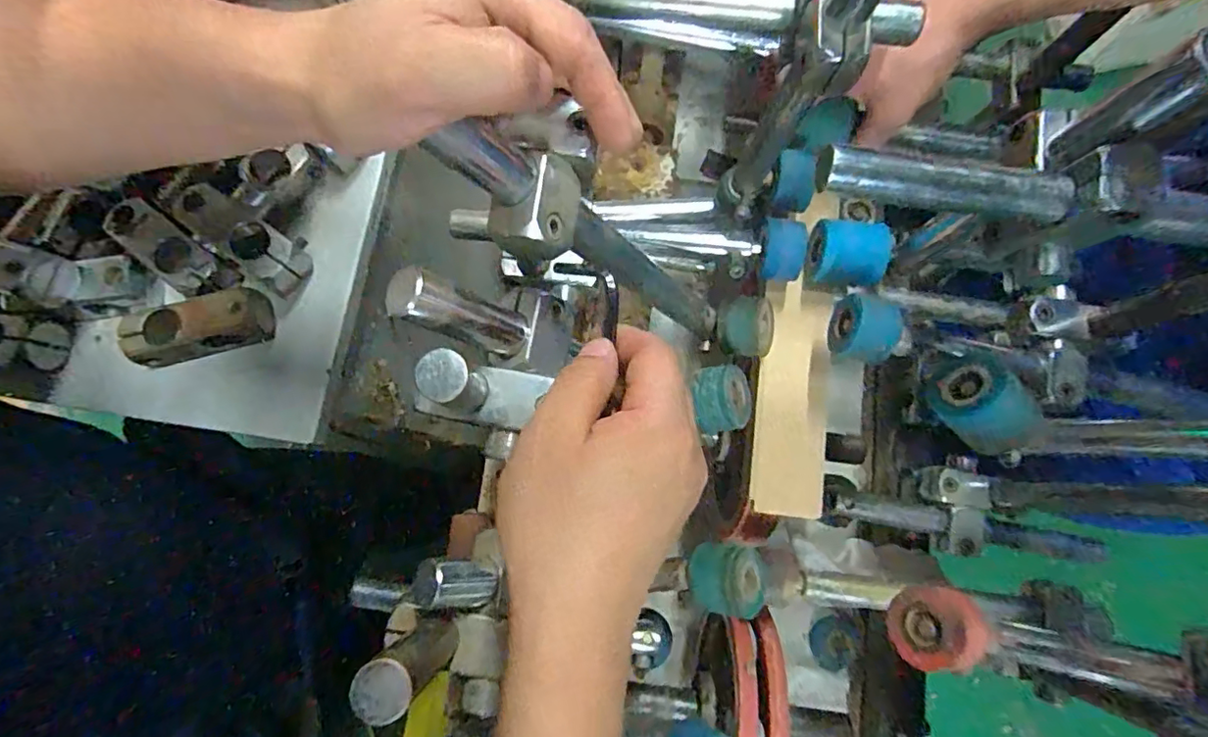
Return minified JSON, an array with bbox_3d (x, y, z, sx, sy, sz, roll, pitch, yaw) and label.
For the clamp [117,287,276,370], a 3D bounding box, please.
[{"bbox_3d":[-0.267,-0.027,0.382,0.089,0.029,0.032,-15,80,-3],"label":"clamp"}]

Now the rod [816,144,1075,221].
[{"bbox_3d":[0.163,-0.090,0.279,0.116,0.020,0.016,9,79,1],"label":"rod"}]

